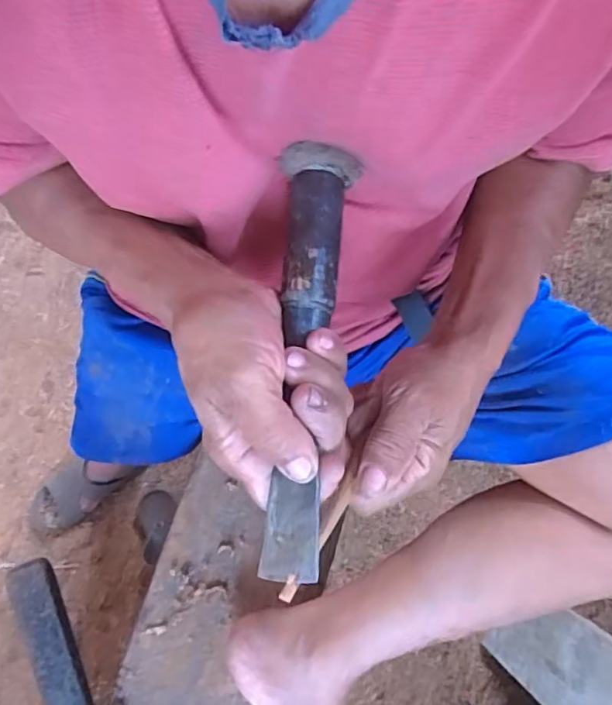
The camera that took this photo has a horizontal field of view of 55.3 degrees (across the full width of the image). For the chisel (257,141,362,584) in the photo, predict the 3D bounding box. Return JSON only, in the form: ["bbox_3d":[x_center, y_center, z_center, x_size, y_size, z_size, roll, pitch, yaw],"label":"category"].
[{"bbox_3d":[-0.001,0.001,0.325,0.040,0.032,0.236,4,79,3],"label":"chisel"}]

